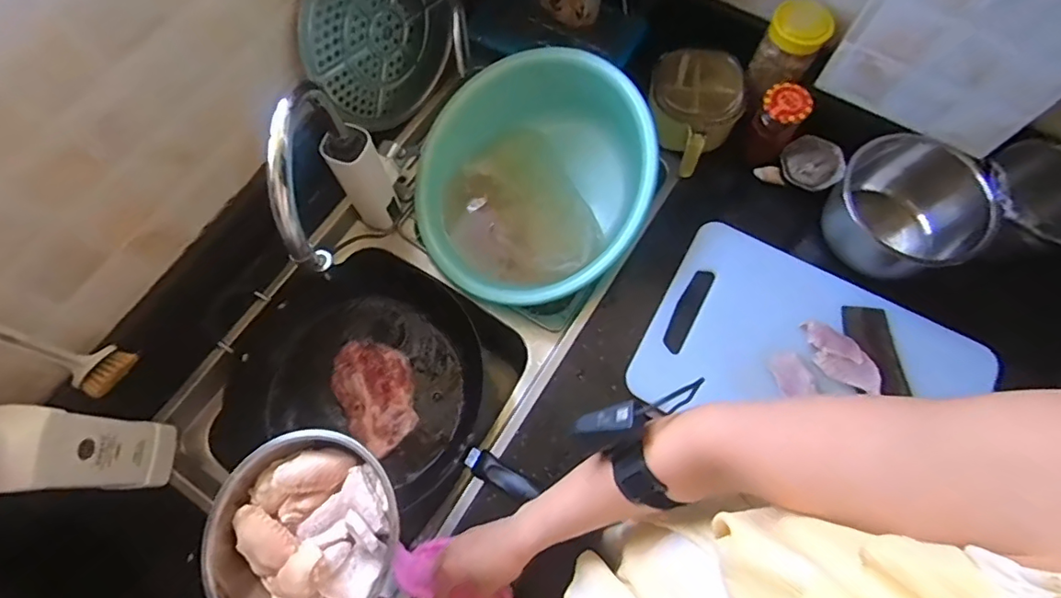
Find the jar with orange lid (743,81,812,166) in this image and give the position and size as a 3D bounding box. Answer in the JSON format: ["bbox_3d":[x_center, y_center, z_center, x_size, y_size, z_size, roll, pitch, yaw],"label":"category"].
[{"bbox_3d":[0.357,-0.256,0.784,0.062,0.092,0.072,32,75,12],"label":"jar with orange lid"}]

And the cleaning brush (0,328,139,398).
[{"bbox_3d":[-0.509,0.049,0.534,0.046,0.225,0.056,15,72,7],"label":"cleaning brush"}]

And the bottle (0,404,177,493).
[{"bbox_3d":[-0.500,0.159,0.560,0.060,0.276,0.078,-3,70,1],"label":"bottle"}]

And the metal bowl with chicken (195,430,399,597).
[{"bbox_3d":[-0.202,0.207,0.479,0.168,0.051,0.162,-1,71,2],"label":"metal bowl with chicken"}]

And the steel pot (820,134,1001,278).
[{"bbox_3d":[0.516,-0.121,0.758,0.175,0.136,0.180,-1,71,2],"label":"steel pot"}]

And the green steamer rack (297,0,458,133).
[{"bbox_3d":[-0.203,-0.393,0.772,0.015,0.264,0.271,30,79,23],"label":"green steamer rack"}]

